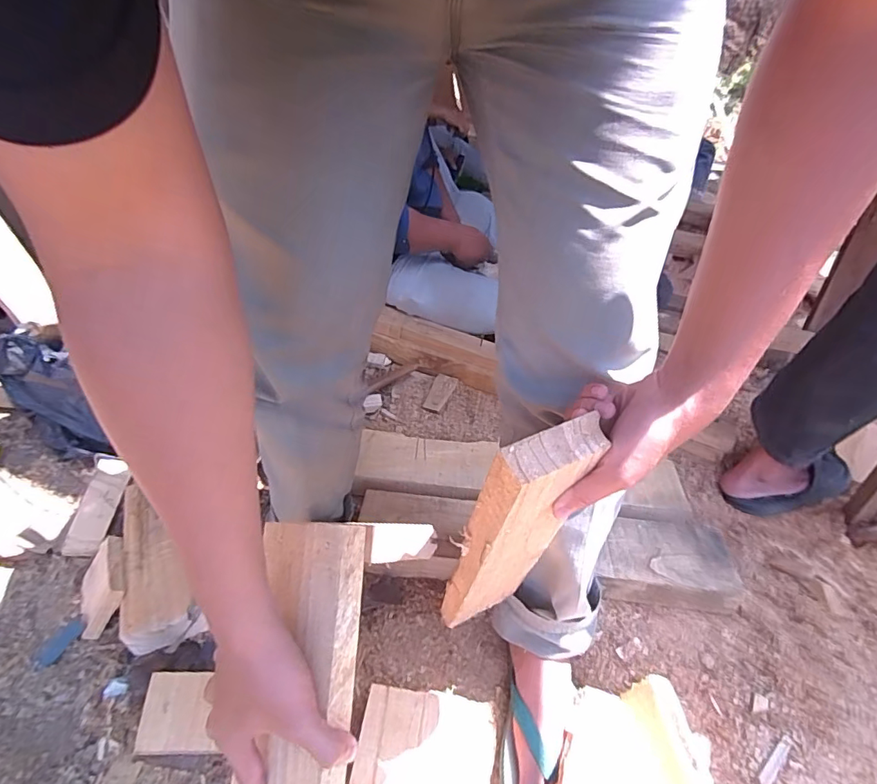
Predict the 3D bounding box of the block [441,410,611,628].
[{"bbox_3d":[0.065,0.143,0.454,0.086,0.298,0.036,-16,52,-22],"label":"block"}]

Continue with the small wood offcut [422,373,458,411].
[{"bbox_3d":[0.003,0.000,1.123,0.049,0.014,0.111,16,37,15],"label":"small wood offcut"}]

